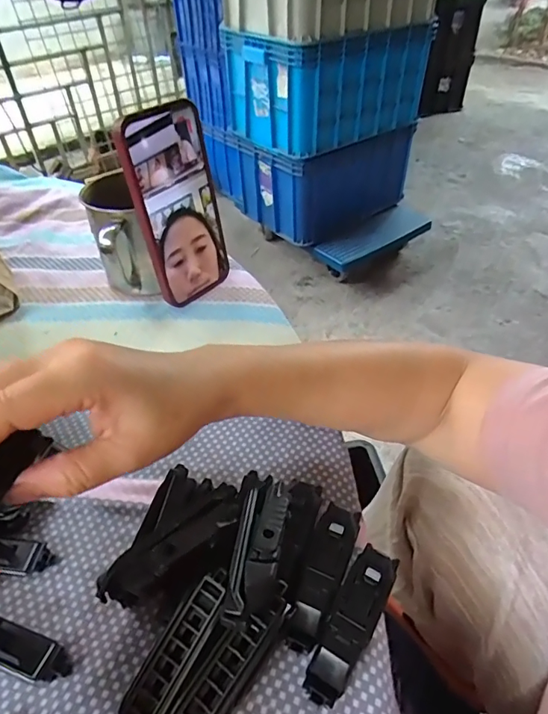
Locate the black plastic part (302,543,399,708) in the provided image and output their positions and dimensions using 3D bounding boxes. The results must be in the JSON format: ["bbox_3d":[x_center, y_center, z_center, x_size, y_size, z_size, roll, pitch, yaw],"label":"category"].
[{"bbox_3d":[0.038,0.132,0.233,0.021,0.022,0.071,23,50,22],"label":"black plastic part"}]

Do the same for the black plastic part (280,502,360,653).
[{"bbox_3d":[0.025,0.116,0.250,0.022,0.023,0.070,17,48,17],"label":"black plastic part"}]

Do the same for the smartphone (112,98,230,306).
[{"bbox_3d":[-0.079,-0.124,0.400,0.010,0.158,0.079,25,49,35],"label":"smartphone"}]

